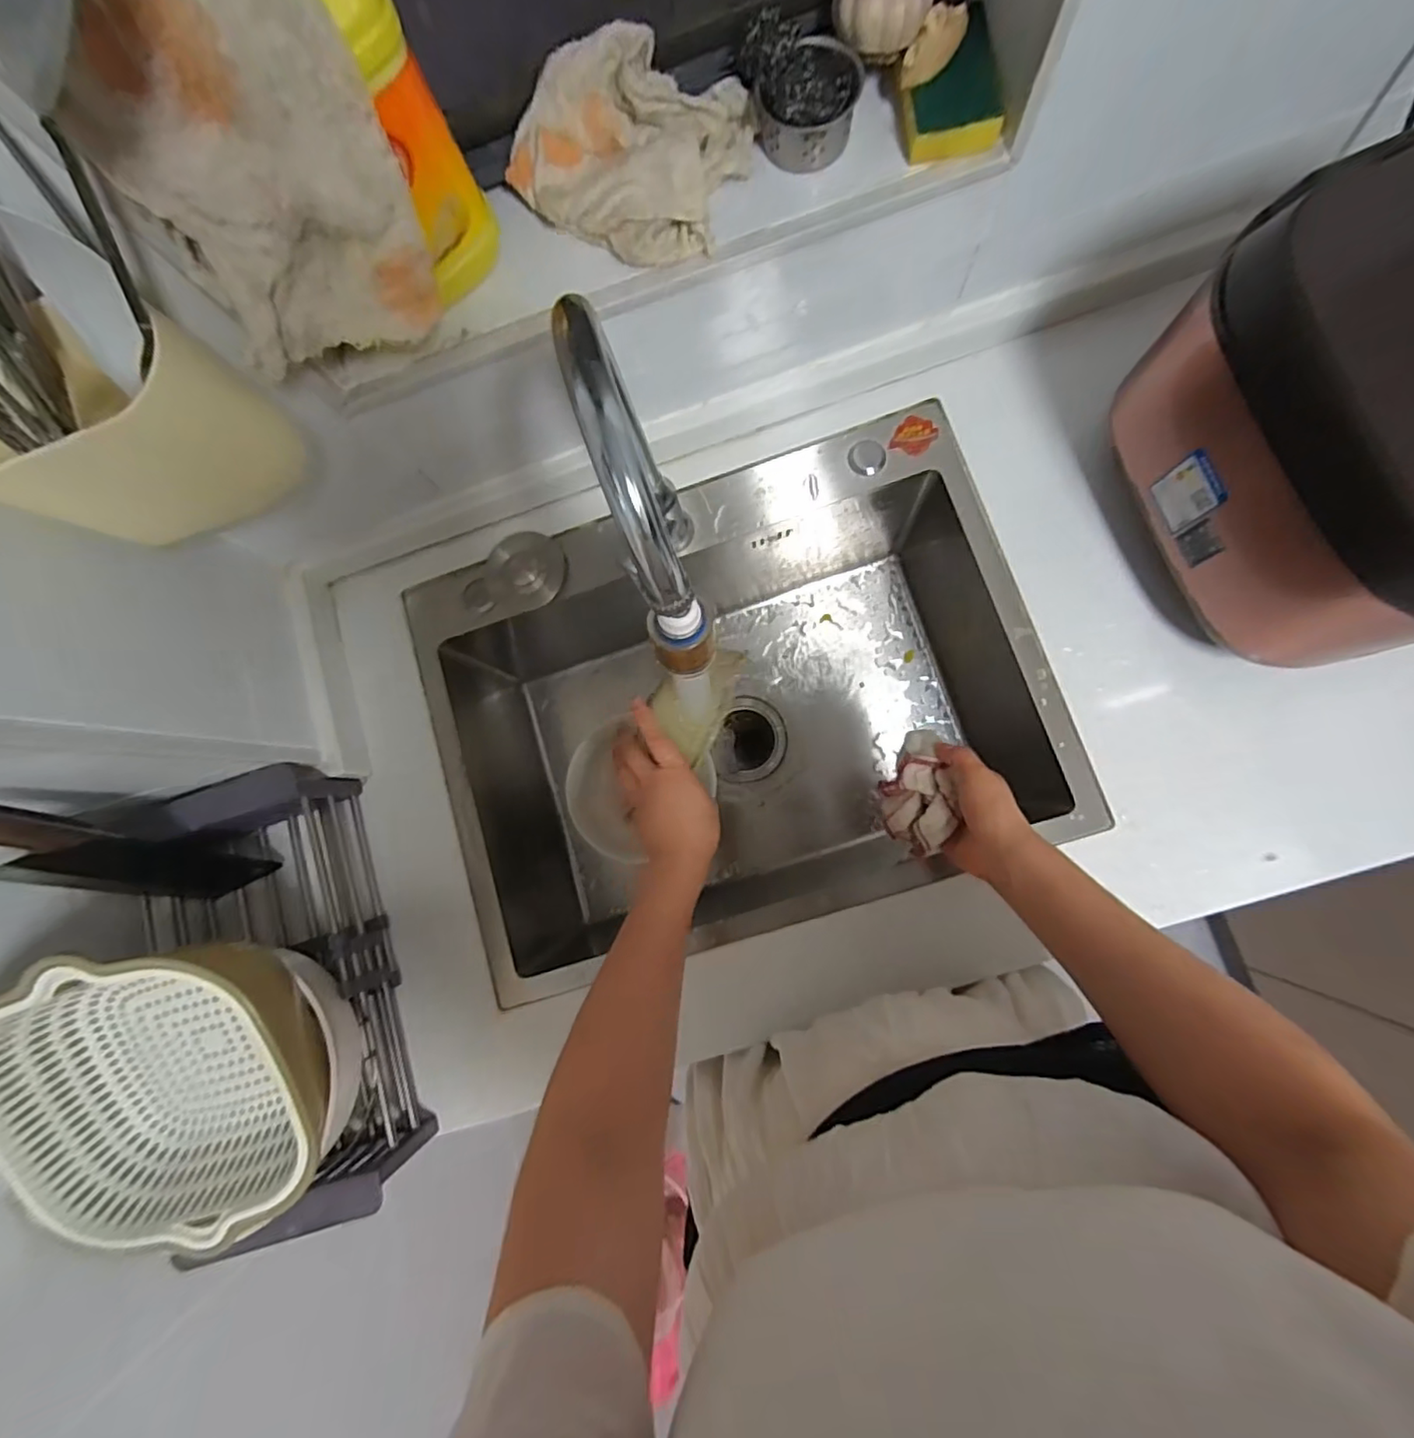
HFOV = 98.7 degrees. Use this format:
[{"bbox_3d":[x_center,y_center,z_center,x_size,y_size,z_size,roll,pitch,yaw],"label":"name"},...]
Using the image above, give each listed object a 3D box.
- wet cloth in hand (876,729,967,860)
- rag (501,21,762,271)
[{"bbox_3d":[0.177,0.062,0.520,0.054,0.042,0.103,-4,83,6],"label":"wet cloth in hand"},{"bbox_3d":[-0.054,-0.396,0.426,0.176,0.060,0.116,-7,83,5],"label":"rag"}]

